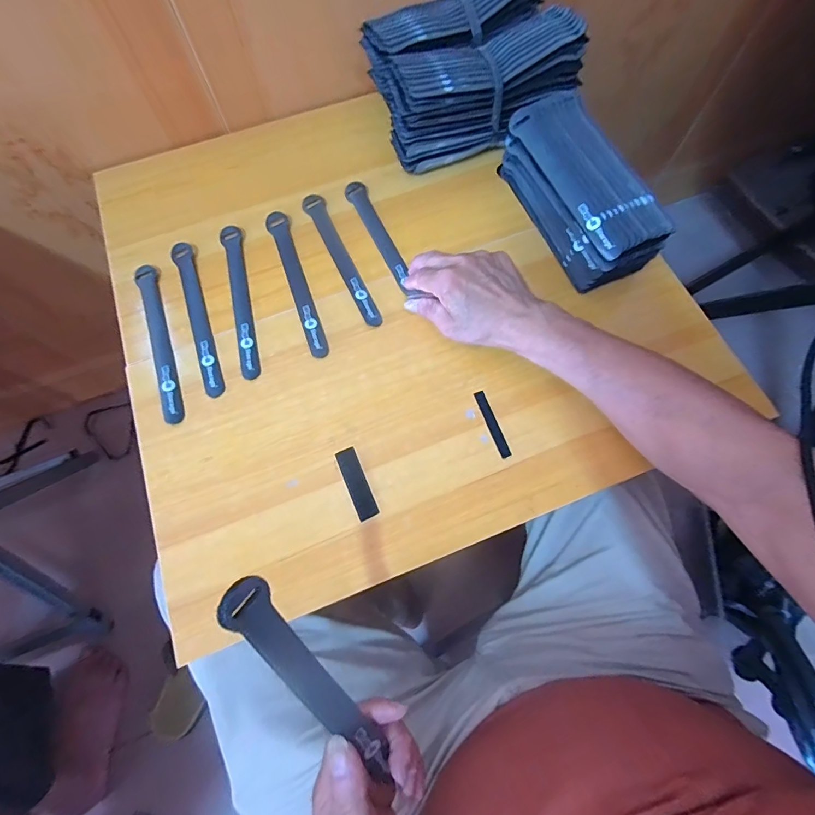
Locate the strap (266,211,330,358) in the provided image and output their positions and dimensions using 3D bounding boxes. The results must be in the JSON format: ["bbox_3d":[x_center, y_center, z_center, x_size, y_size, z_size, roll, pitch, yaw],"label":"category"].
[{"bbox_3d":[-0.126,-0.144,0.479,0.026,0.005,0.198,-18,71,-6],"label":"strap"}]

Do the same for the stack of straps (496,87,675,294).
[{"bbox_3d":[0.186,-0.229,0.461,0.075,0.083,0.210,-23,71,-8],"label":"stack of straps"}]

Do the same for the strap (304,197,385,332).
[{"bbox_3d":[-0.077,-0.175,0.490,0.023,0.004,0.199,-24,72,-8],"label":"strap"}]

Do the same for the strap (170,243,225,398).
[{"bbox_3d":[-0.231,-0.102,0.465,0.024,0.010,0.196,-21,71,-7],"label":"strap"}]

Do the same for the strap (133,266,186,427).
[{"bbox_3d":[-0.270,-0.073,0.457,0.023,0.004,0.200,-19,71,-7],"label":"strap"}]

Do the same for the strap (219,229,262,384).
[{"bbox_3d":[-0.187,-0.124,0.475,0.025,0.004,0.199,-15,70,-5],"label":"strap"}]

